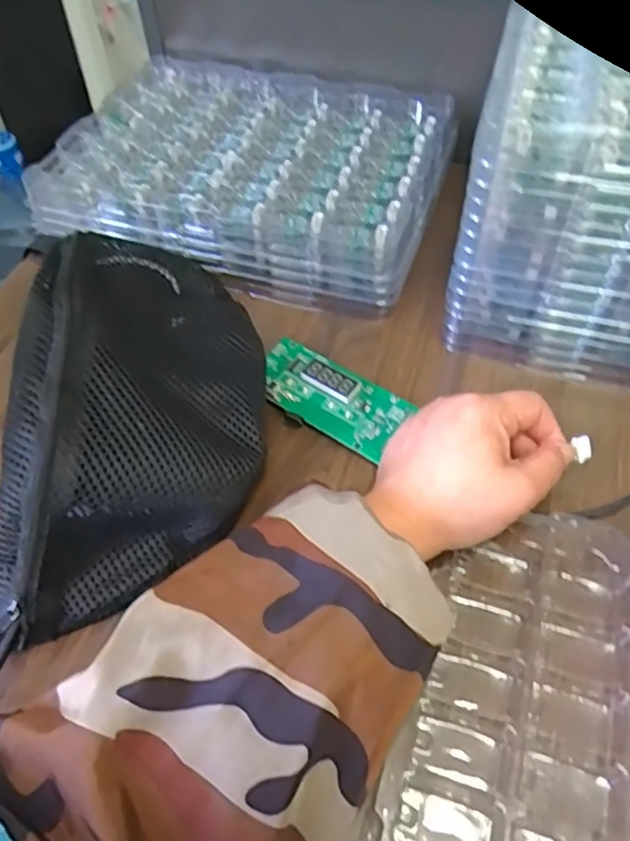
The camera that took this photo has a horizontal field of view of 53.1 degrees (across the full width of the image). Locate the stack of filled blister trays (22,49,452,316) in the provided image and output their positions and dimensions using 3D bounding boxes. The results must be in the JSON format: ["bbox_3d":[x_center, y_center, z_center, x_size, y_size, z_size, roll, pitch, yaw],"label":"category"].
[{"bbox_3d":[-0.047,-0.198,0.510,0.291,0.066,0.214,14,54,12],"label":"stack of filled blister trays"}]

